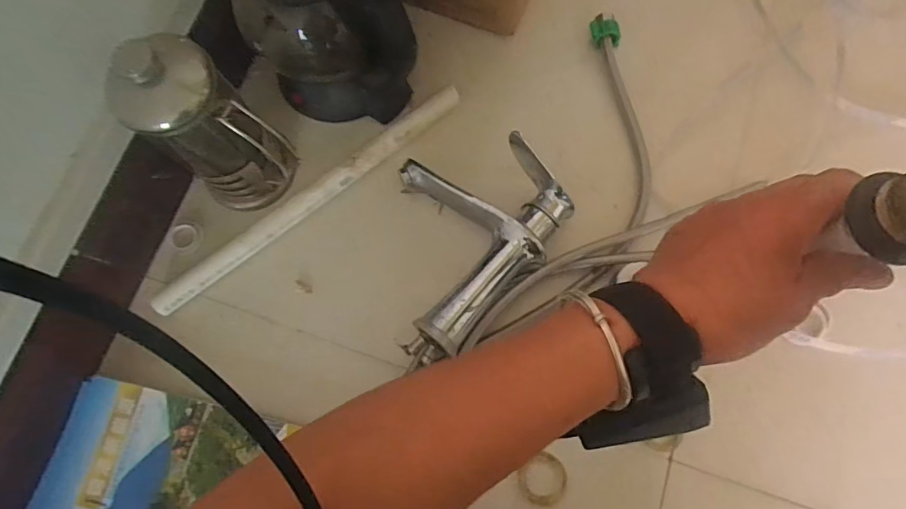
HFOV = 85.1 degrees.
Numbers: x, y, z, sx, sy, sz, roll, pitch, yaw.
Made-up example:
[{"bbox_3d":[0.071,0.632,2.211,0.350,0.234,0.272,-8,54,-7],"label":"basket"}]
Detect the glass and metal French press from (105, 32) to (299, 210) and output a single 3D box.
[{"bbox_3d":[-0.218,-0.104,0.462,0.089,0.202,0.094,0,79,1],"label":"glass and metal French press"}]

